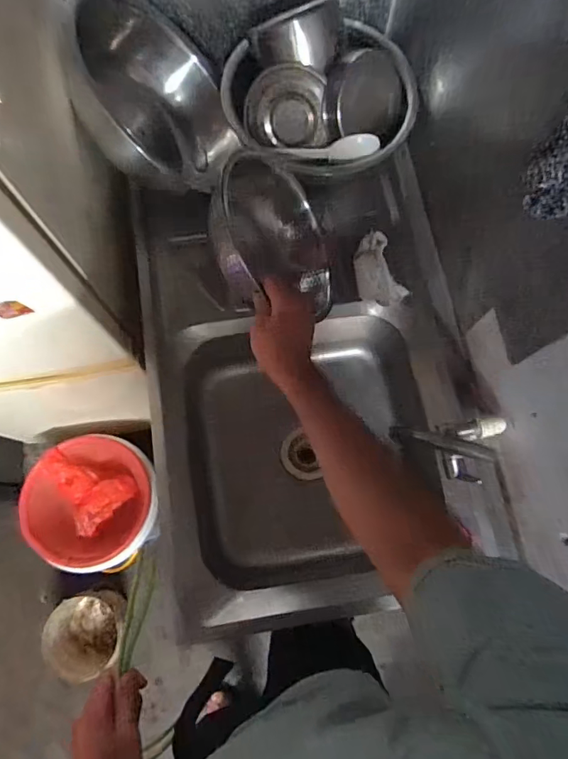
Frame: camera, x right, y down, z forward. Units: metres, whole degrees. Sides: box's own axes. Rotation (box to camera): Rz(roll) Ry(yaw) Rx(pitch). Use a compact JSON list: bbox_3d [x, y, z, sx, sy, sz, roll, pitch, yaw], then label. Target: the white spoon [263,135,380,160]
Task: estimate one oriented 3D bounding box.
[{"bbox_3d":[0.063,-0.399,0.788,0.197,0.021,0.036,2,74,15],"label":"white spoon"}]

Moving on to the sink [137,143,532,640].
[{"bbox_3d":[0.034,-0.012,0.834,0.546,0.223,0.740,-8,75,-4],"label":"sink"}]

